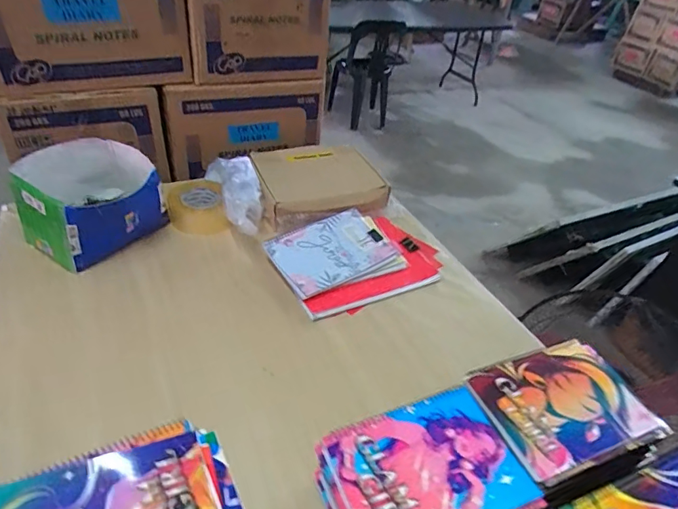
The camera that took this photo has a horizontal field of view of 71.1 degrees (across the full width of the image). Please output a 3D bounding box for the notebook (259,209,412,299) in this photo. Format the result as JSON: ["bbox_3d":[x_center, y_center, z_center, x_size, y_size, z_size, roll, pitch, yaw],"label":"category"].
[{"bbox_3d":[-0.009,-0.006,0.906,0.235,0.016,0.165,-20,56,-28],"label":"notebook"}]

